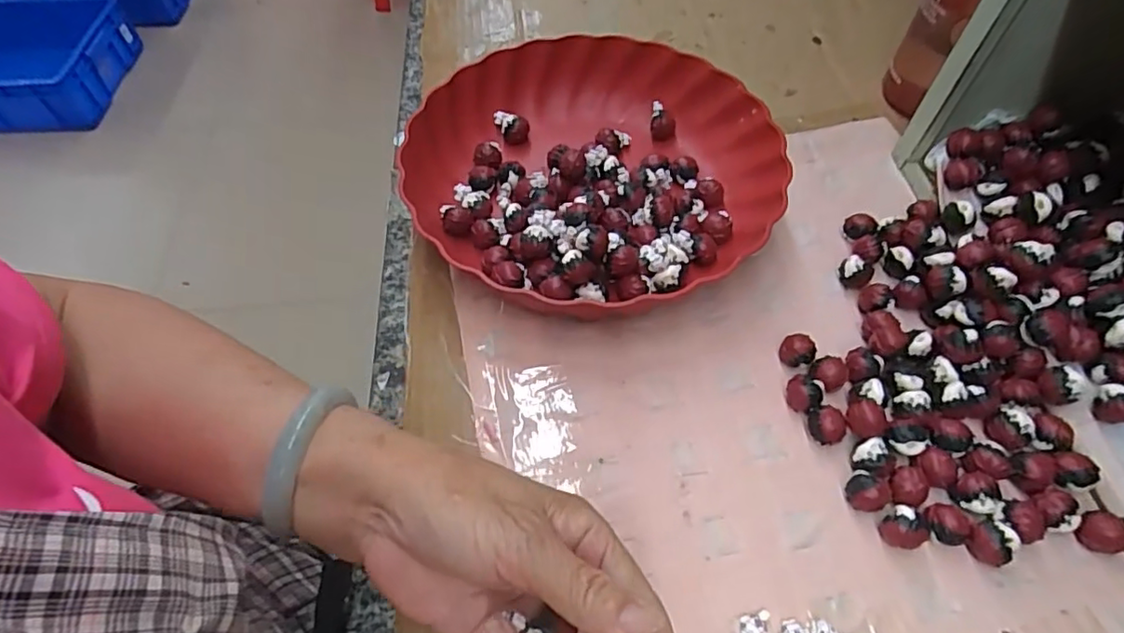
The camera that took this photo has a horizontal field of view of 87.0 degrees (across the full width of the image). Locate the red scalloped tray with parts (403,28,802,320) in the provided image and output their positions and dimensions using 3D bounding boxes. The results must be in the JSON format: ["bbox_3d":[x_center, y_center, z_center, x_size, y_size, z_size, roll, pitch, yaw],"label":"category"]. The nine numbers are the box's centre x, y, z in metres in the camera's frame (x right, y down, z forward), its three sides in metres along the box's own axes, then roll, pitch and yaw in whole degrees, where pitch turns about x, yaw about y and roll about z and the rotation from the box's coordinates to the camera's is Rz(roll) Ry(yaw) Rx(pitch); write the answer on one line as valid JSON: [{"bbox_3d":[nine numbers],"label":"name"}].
[{"bbox_3d":[0.019,-0.098,0.402,0.231,0.051,0.238,34,63,21],"label":"red scalloped tray with parts"}]

